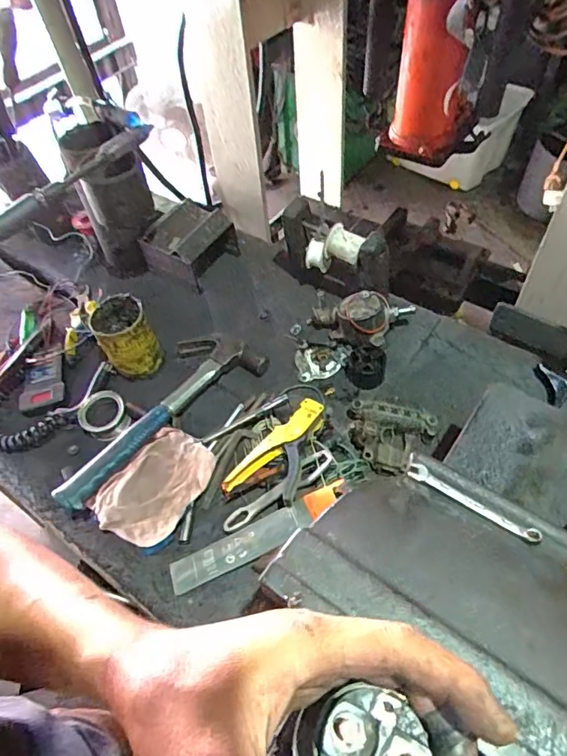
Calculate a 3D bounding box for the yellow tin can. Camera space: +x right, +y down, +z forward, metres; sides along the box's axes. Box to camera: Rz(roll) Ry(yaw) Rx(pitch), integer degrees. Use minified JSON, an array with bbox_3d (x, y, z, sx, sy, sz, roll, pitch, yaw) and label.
[{"bbox_3d":[-0.230,-0.060,0.740,0.076,0.105,0.080,-27,57,-14],"label":"yellow tin can"}]

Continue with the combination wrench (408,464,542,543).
[{"bbox_3d":[0.158,0.104,0.424,0.111,0.007,0.015,28,61,23],"label":"combination wrench"}]

